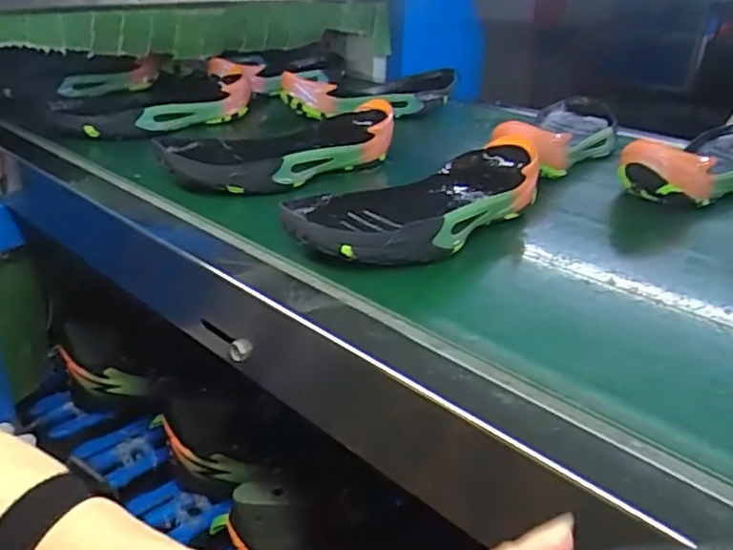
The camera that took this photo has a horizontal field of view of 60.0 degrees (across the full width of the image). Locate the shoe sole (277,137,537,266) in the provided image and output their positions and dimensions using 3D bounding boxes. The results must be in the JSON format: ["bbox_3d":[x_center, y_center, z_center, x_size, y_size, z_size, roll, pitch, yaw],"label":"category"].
[{"bbox_3d":[0.056,-0.070,0.554,0.284,0.036,0.105,-24,32,-35],"label":"shoe sole"}]

